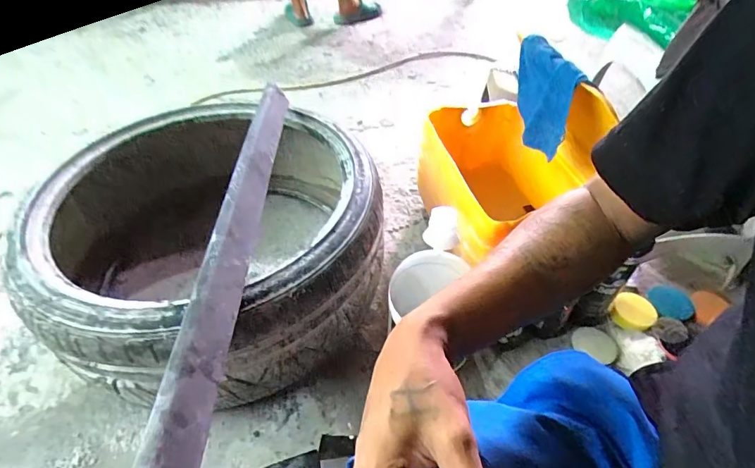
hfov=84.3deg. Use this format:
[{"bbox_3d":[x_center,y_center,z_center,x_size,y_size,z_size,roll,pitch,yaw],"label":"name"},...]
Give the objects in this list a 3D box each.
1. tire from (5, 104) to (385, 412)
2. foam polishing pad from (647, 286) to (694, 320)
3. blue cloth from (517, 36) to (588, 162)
[{"bbox_3d":[-0.287,0.016,0.813,0.589,0.274,0.583,1,45,1],"label":"tire"},{"bbox_3d":[0.576,0.133,0.823,0.078,0.017,0.064,4,68,10],"label":"foam polishing pad"},{"bbox_3d":[0.278,-0.235,0.714,0.057,0.137,0.166,-3,45,-2],"label":"blue cloth"}]

